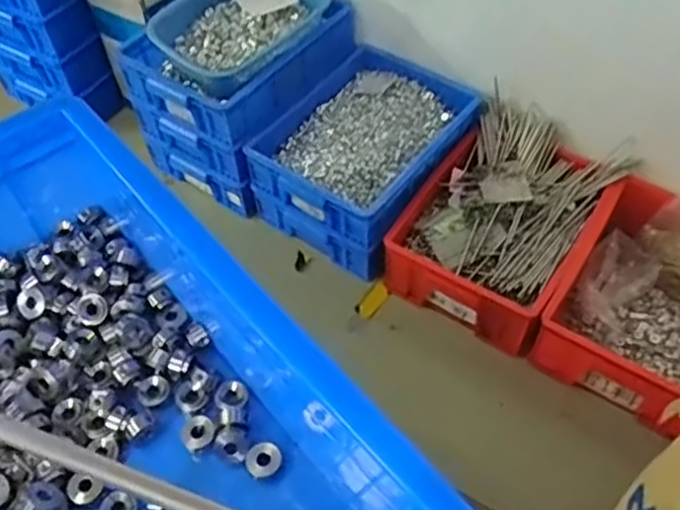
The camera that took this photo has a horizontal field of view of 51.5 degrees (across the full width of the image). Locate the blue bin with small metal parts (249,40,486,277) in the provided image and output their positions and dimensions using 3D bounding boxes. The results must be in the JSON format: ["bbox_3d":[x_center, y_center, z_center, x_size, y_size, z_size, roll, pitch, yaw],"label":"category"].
[{"bbox_3d":[0.063,-0.228,1.544,0.345,0.174,0.479,27,57,21],"label":"blue bin with small metal parts"}]

